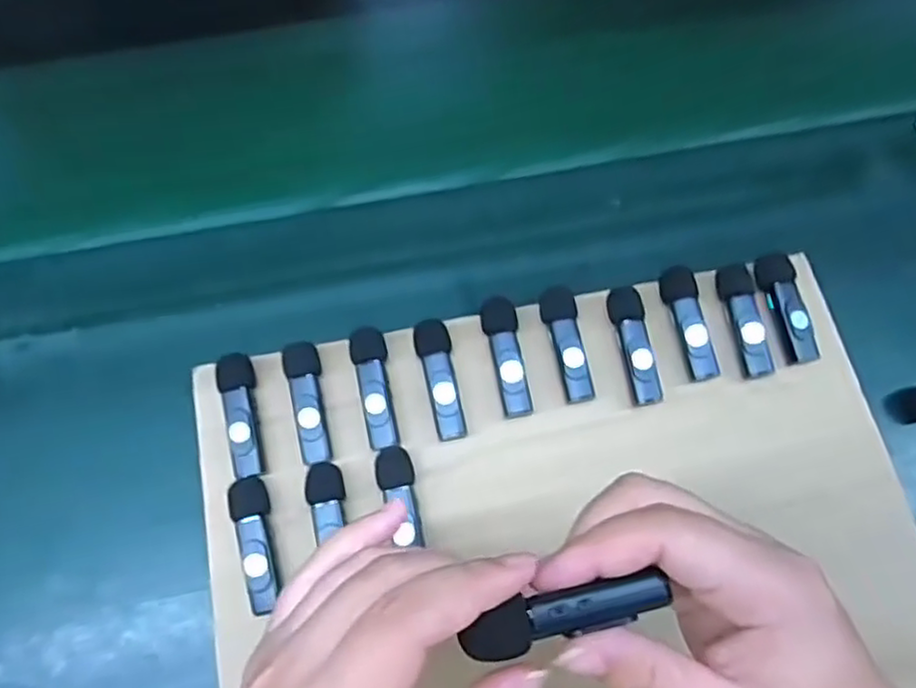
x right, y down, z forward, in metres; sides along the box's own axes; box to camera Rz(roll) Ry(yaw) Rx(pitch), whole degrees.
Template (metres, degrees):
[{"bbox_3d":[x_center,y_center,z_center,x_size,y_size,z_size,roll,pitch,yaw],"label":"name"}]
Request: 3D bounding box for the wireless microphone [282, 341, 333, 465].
[{"bbox_3d":[-0.077,0.029,0.352,0.018,0.010,0.064,-14,74,-5],"label":"wireless microphone"}]

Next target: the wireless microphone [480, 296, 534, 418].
[{"bbox_3d":[0.026,0.006,0.360,0.019,0.011,0.064,-9,74,-4],"label":"wireless microphone"}]

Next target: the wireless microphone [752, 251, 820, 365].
[{"bbox_3d":[0.181,-0.021,0.375,0.021,0.011,0.063,-8,74,-4],"label":"wireless microphone"}]

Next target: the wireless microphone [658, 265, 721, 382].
[{"bbox_3d":[0.125,-0.012,0.369,0.019,0.012,0.063,-8,74,-4],"label":"wireless microphone"}]

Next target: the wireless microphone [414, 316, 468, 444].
[{"bbox_3d":[-0.009,0.018,0.357,0.018,0.010,0.064,-11,74,-5],"label":"wireless microphone"}]

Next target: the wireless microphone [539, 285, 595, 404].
[{"bbox_3d":[0.058,-0.001,0.363,0.019,0.009,0.064,-9,74,-4],"label":"wireless microphone"}]

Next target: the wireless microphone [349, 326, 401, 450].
[{"bbox_3d":[-0.043,0.022,0.355,0.018,0.009,0.065,-12,74,-5],"label":"wireless microphone"}]

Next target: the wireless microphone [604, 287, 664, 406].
[{"bbox_3d":[0.095,0.000,0.363,0.018,0.011,0.064,-8,74,-4],"label":"wireless microphone"}]

